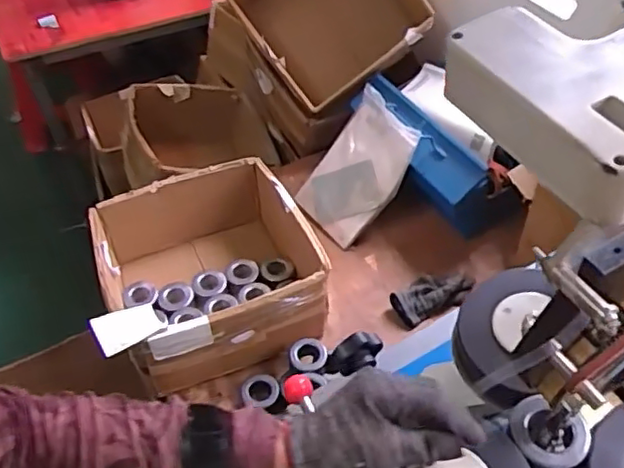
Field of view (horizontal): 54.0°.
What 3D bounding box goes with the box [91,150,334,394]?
[{"bbox_3d":[-0.176,0.076,1.071,0.327,0.198,0.325,-17,49,-14],"label":"box"}]

